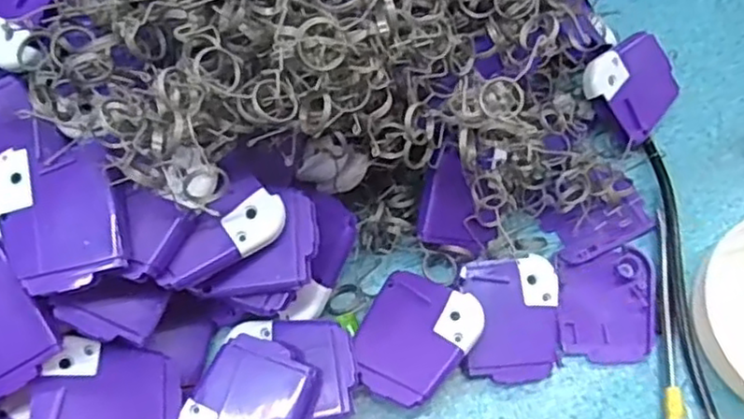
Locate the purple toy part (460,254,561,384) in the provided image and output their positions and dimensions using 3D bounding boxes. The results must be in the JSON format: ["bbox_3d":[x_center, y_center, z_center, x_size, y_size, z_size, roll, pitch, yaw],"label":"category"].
[{"bbox_3d":[0.071,0.056,0.346,0.048,0.013,0.060,-1,68,-4],"label":"purple toy part"}]

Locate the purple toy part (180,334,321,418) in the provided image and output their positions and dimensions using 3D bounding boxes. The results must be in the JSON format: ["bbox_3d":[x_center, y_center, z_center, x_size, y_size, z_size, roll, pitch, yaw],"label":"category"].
[{"bbox_3d":[-0.056,0.089,0.303,0.049,0.011,0.060,22,68,6],"label":"purple toy part"}]

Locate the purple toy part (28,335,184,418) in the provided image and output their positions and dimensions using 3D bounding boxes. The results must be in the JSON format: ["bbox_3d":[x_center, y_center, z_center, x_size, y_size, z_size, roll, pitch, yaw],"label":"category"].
[{"bbox_3d":[-0.115,0.082,0.297,0.059,0.005,0.050,8,57,-28],"label":"purple toy part"}]

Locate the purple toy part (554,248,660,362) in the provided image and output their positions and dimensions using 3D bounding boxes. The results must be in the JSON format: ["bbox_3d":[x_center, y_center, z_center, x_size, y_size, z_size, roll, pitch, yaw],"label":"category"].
[{"bbox_3d":[0.123,0.049,0.356,0.050,0.006,0.059,5,68,-1],"label":"purple toy part"}]

